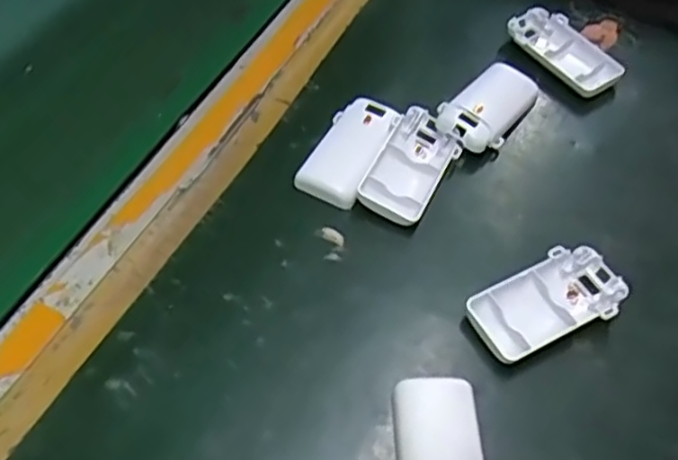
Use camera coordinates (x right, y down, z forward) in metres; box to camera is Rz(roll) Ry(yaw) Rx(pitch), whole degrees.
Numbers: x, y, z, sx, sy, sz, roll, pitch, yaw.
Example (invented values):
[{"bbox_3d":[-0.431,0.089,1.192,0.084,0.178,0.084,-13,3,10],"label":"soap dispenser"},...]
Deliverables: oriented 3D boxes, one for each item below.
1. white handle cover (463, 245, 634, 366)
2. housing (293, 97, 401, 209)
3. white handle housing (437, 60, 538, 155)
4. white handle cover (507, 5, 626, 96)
[{"bbox_3d":[0.124,0.044,0.410,0.094,0.016,0.048,-24,56,-19],"label":"white handle cover"},{"bbox_3d":[0.007,-0.057,0.478,0.046,0.018,0.091,20,54,14],"label":"housing"},{"bbox_3d":[0.110,-0.093,0.507,0.047,0.025,0.094,30,57,20],"label":"white handle housing"},{"bbox_3d":[0.182,-0.145,0.554,0.050,0.022,0.098,-30,58,-23],"label":"white handle cover"}]

